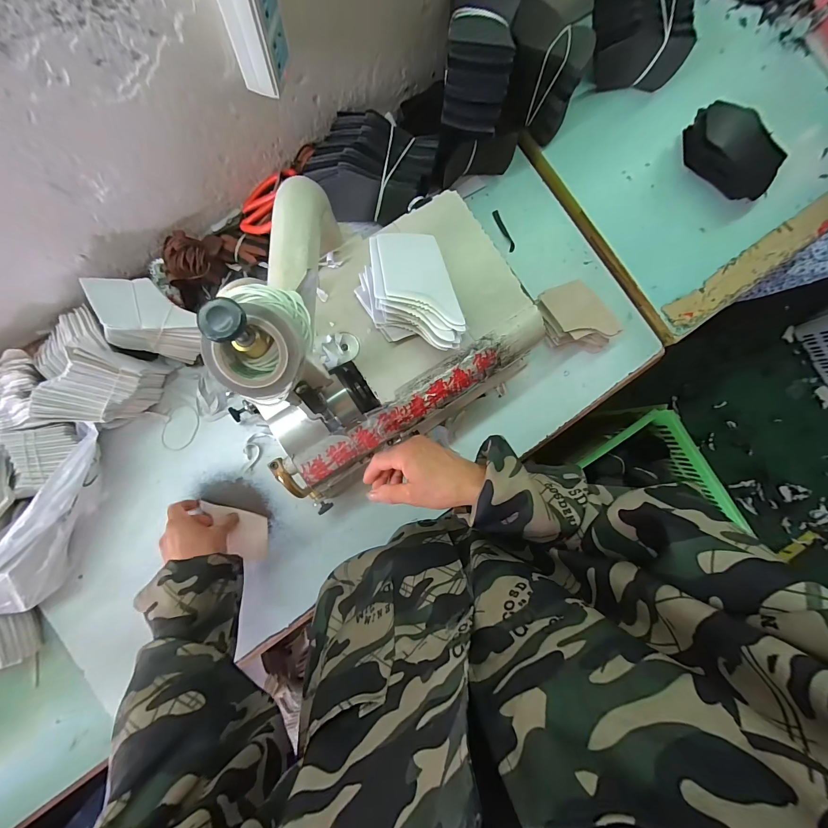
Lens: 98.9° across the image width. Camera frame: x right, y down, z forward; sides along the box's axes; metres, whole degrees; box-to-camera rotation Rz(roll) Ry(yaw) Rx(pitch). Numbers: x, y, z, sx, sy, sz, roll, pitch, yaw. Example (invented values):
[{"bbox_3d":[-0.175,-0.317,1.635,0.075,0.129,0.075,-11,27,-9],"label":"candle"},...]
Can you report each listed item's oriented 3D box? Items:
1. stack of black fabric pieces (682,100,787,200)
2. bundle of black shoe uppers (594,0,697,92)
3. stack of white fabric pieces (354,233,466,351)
[{"bbox_3d":[0.523,-0.431,0.580,0.159,0.060,0.068,42,85,-1],"label":"stack of black fabric pieces"},{"bbox_3d":[0.354,-0.613,0.568,0.148,0.077,0.114,-1,88,-4],"label":"bundle of black shoe uppers"},{"bbox_3d":[-0.005,-0.128,0.393,0.093,0.038,0.132,-21,89,-5],"label":"stack of white fabric pieces"}]

